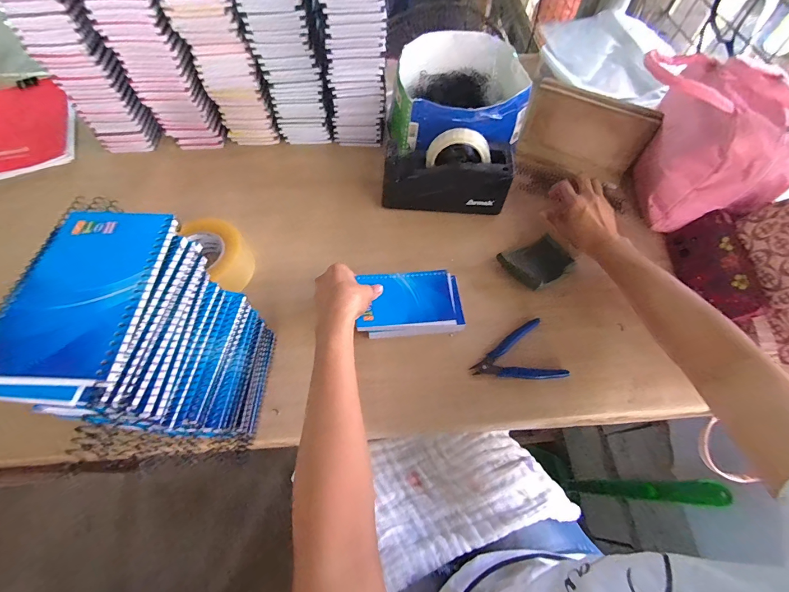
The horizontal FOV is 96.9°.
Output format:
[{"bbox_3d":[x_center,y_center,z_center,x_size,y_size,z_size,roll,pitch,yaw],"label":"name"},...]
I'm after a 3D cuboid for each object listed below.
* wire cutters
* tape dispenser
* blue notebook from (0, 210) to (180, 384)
[{"bbox_3d":[0.156,0.082,0.463,0.113,0.014,0.080,-13,62,-7],"label":"wire cutters"},{"bbox_3d":[0.082,-0.196,0.556,0.195,0.126,0.074,8,62,5],"label":"tape dispenser"},{"bbox_3d":[-0.212,-0.007,0.241,0.085,0.005,0.132,1,62,1],"label":"blue notebook"}]

